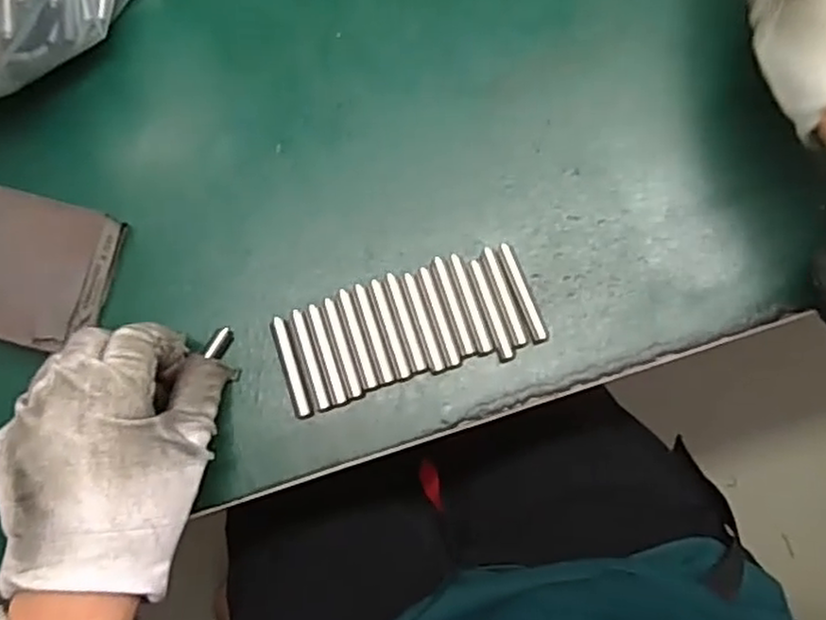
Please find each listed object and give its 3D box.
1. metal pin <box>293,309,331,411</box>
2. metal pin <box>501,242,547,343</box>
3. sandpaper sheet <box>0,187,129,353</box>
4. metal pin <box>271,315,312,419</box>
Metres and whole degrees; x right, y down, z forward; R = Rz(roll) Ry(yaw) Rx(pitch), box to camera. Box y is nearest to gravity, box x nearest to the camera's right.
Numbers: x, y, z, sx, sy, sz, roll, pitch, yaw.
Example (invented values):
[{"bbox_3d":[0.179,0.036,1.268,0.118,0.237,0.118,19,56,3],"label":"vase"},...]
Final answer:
[{"bbox_3d":[-0.048,0.023,0.332,0.006,0.004,0.048,-19,81,-1],"label":"metal pin"},{"bbox_3d":[0.051,-0.008,0.333,0.008,0.004,0.048,-20,81,-2],"label":"metal pin"},{"bbox_3d":[-0.188,-0.020,0.339,0.079,0.029,0.067,15,82,4],"label":"sandpaper sheet"},{"bbox_3d":[-0.057,0.027,0.333,0.007,0.004,0.048,-19,81,-1],"label":"metal pin"}]

